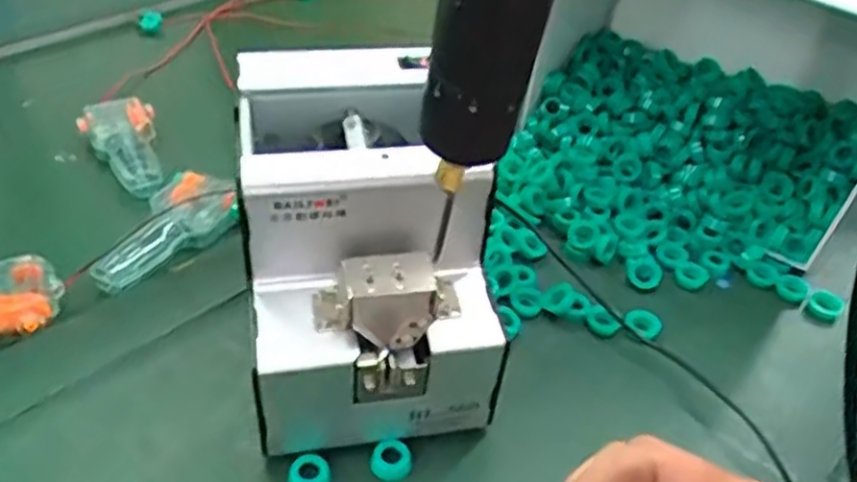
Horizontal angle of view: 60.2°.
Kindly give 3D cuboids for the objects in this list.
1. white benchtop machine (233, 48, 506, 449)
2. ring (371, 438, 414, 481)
[{"bbox_3d":[-0.040,0.003,0.420,0.124,0.152,0.179,-7,41,-13],"label":"white benchtop machine"},{"bbox_3d":[-0.020,0.118,0.401,0.022,0.009,0.019,-4,40,-9],"label":"ring"}]

